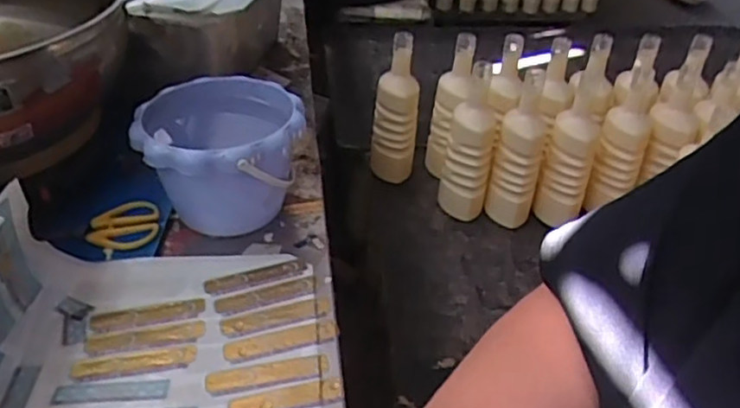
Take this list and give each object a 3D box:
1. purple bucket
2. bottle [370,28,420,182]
[{"bbox_3d":[-0.146,-0.042,0.642,0.164,0.116,0.155,-1,37,-2],"label":"purple bucket"},{"bbox_3d":[0.046,-0.161,1.154,0.077,0.259,0.070,5,35,1],"label":"bottle"}]

